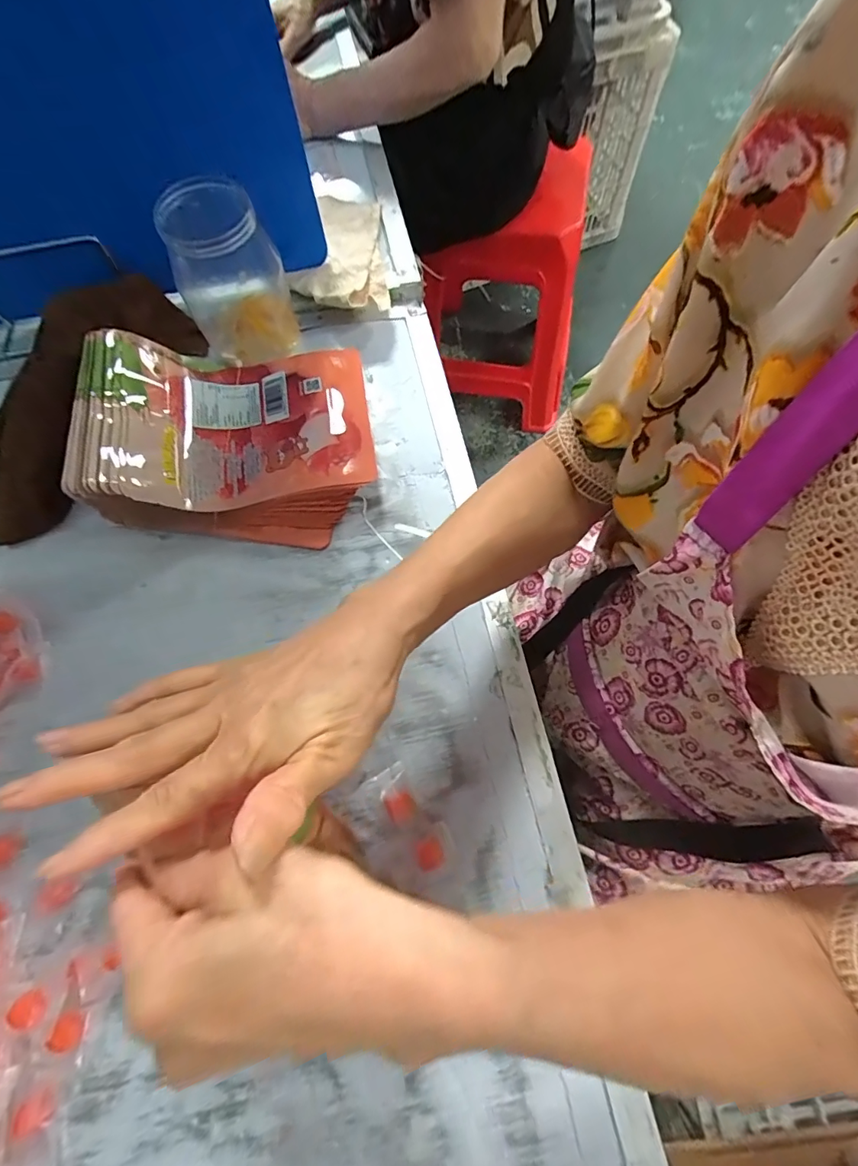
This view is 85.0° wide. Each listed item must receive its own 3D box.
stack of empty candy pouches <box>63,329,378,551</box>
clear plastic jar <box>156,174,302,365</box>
[{"bbox_3d":[-0.173,-0.143,0.427,0.245,0.091,0.196,2,70,2],"label":"stack of empty candy pouches"},{"bbox_3d":[-0.196,-0.303,0.454,0.094,0.129,0.114,-24,72,-8],"label":"clear plastic jar"}]

